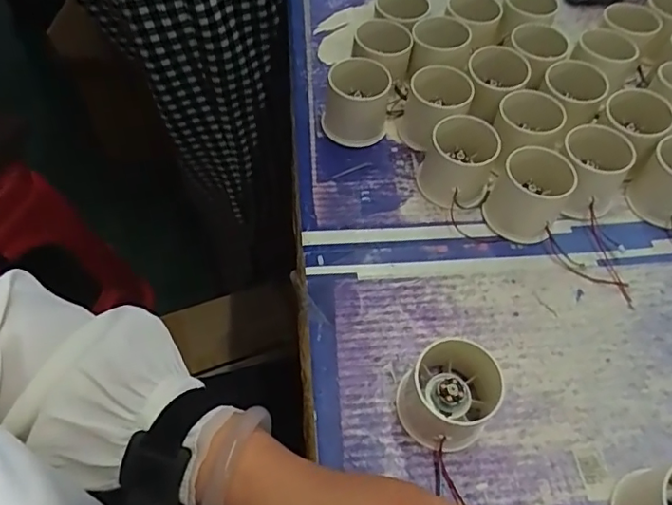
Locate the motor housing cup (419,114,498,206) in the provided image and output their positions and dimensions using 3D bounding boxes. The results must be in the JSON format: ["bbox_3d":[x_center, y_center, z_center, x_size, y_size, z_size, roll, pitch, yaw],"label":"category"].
[{"bbox_3d":[0.095,-0.070,0.425,0.053,0.048,0.051,1,58,-1],"label":"motor housing cup"}]

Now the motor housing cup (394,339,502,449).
[{"bbox_3d":[0.067,0.085,0.327,0.056,0.054,0.053,1,58,-1],"label":"motor housing cup"}]

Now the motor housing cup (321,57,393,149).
[{"bbox_3d":[0.017,-0.124,0.456,0.051,0.051,0.053,1,58,-1],"label":"motor housing cup"}]

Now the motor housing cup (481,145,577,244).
[{"bbox_3d":[0.144,-0.043,0.410,0.051,0.049,0.052,1,58,-1],"label":"motor housing cup"}]

